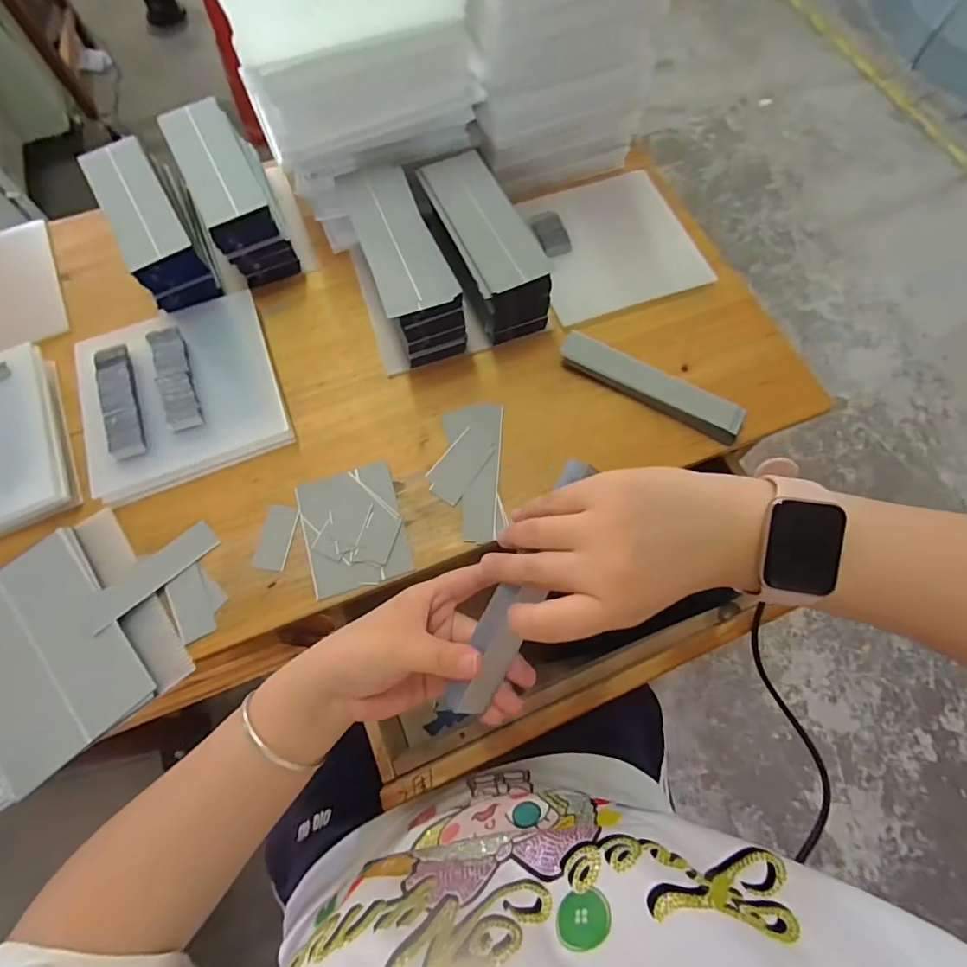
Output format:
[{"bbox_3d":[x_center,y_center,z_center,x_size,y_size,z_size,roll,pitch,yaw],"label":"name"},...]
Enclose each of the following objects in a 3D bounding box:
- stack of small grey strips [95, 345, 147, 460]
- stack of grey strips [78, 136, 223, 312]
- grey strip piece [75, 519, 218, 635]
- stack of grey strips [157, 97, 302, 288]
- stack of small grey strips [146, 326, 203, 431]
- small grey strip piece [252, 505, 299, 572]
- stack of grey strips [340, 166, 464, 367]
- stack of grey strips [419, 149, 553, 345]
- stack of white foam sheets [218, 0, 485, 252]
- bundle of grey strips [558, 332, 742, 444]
[{"bbox_3d":[-0.299,-0.069,0.409,0.028,0.006,0.107,-21,71,-7],"label":"stack of small grey strips"},{"bbox_3d":[-0.303,-0.237,0.458,0.066,0.062,0.151,-28,72,-9],"label":"stack of grey strips"},{"bbox_3d":[-0.254,0.070,0.379,0.027,0.005,0.101,42,69,15],"label":"grey strip piece"},{"bbox_3d":[-0.236,-0.271,0.468,0.063,0.075,0.154,-25,72,-8],"label":"stack of grey strips"},{"bbox_3d":[-0.259,-0.089,0.417,0.027,0.006,0.099,-20,71,-6],"label":"stack of small grey strips"},{"bbox_3d":[-0.165,0.043,0.395,0.027,0.004,0.051,9,71,4],"label":"small grey strip piece"},{"bbox_3d":[-0.071,-0.190,0.433,0.060,0.073,0.161,-21,71,-7],"label":"stack of grey strips"},{"bbox_3d":[-0.006,-0.209,0.442,0.071,0.065,0.159,-23,71,-7],"label":"stack of grey strips"},{"bbox_3d":[-0.103,-0.353,0.441,0.176,0.146,0.149,-21,71,-6],"label":"stack of white foam sheets"},{"bbox_3d":[0.144,-0.086,0.430,0.160,0.017,0.027,31,73,11],"label":"bundle of grey strips"}]

